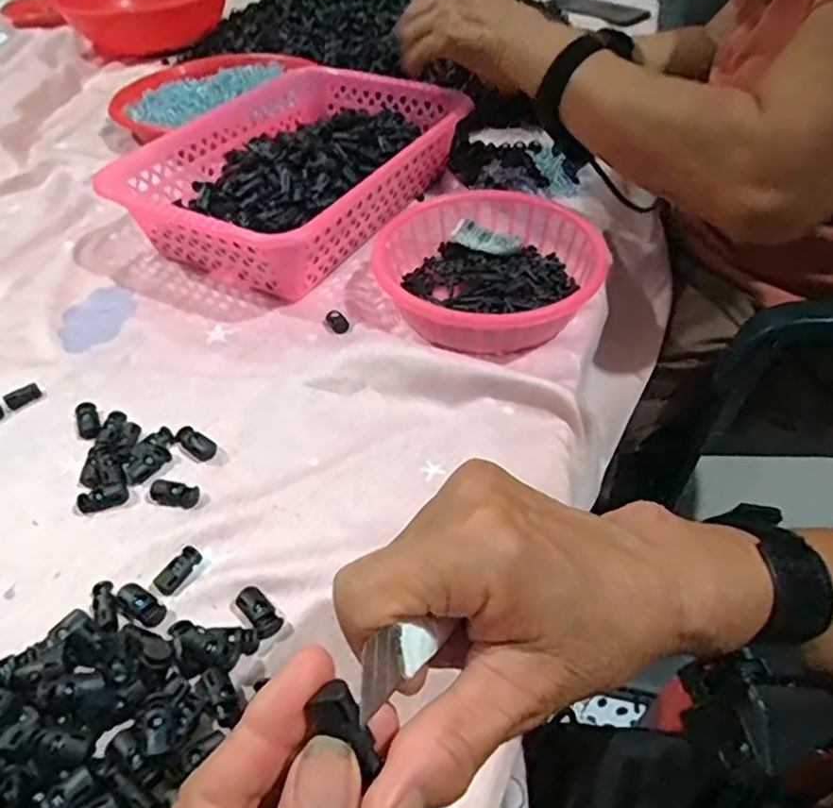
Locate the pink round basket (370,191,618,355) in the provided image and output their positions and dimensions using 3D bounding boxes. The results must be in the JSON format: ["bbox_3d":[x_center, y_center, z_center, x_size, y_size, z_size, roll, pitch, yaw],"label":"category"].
[{"bbox_3d":[0.057,-0.103,0.518,0.171,0.054,0.170,-1,46,1],"label":"pink round basket"}]

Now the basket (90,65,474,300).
[{"bbox_3d":[-0.112,-0.220,0.611,0.203,0.078,0.296,24,51,23],"label":"basket"}]

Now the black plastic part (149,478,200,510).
[{"bbox_3d":[-0.148,0.054,0.399,0.028,0.008,0.016,10,47,12],"label":"black plastic part"}]

